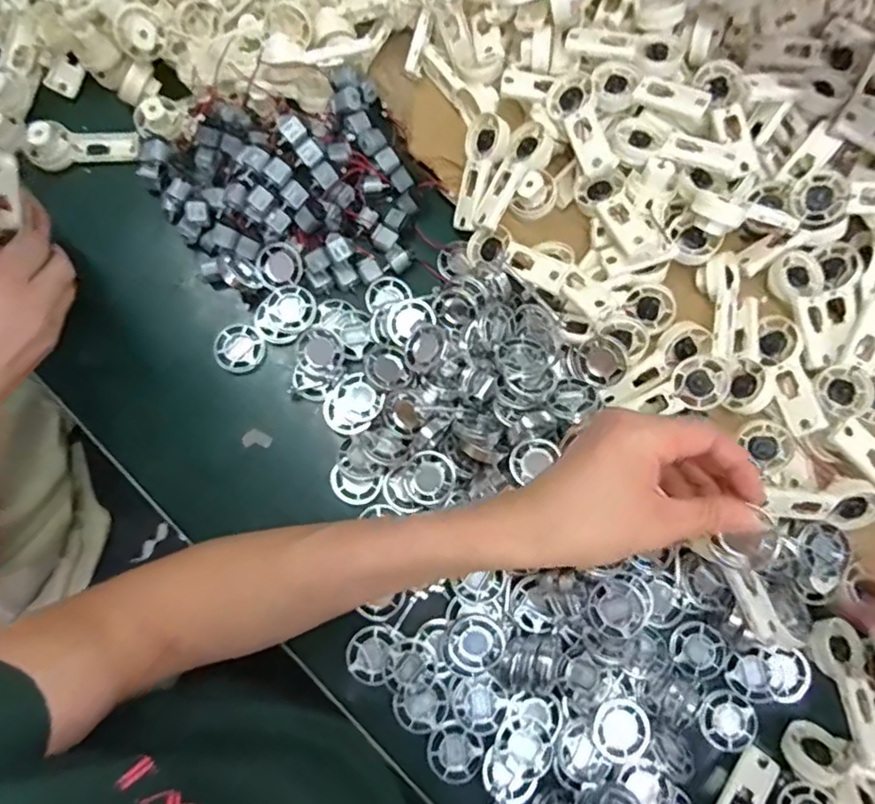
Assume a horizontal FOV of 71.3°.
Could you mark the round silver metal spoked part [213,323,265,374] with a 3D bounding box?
[{"bbox_3d":[-0.164,-0.044,0.505,0.039,0.009,0.040,0,76,0],"label":"round silver metal spoked part"}]

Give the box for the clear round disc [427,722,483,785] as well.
[{"bbox_3d":[0.012,0.251,0.435,0.039,0.007,0.038,0,76,0],"label":"clear round disc"}]

